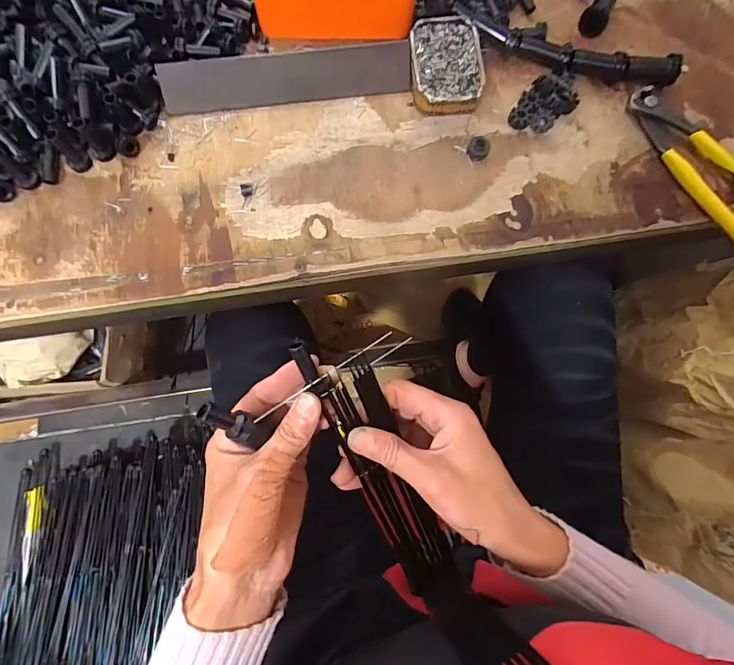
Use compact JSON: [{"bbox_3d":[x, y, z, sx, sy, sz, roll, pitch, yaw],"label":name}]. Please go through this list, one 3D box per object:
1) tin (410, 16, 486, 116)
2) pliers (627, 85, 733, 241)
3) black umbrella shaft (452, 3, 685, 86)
[{"bbox_3d":[0.070,-0.239,0.385,0.062,0.023,0.089,-5,77,-3],"label":"tin"},{"bbox_3d":[0.288,-0.146,0.369,0.048,0.021,0.165,-32,80,-8],"label":"pliers"},{"bbox_3d":[0.176,-0.251,0.382,0.201,0.023,0.023,14,77,2],"label":"black umbrella shaft"}]

